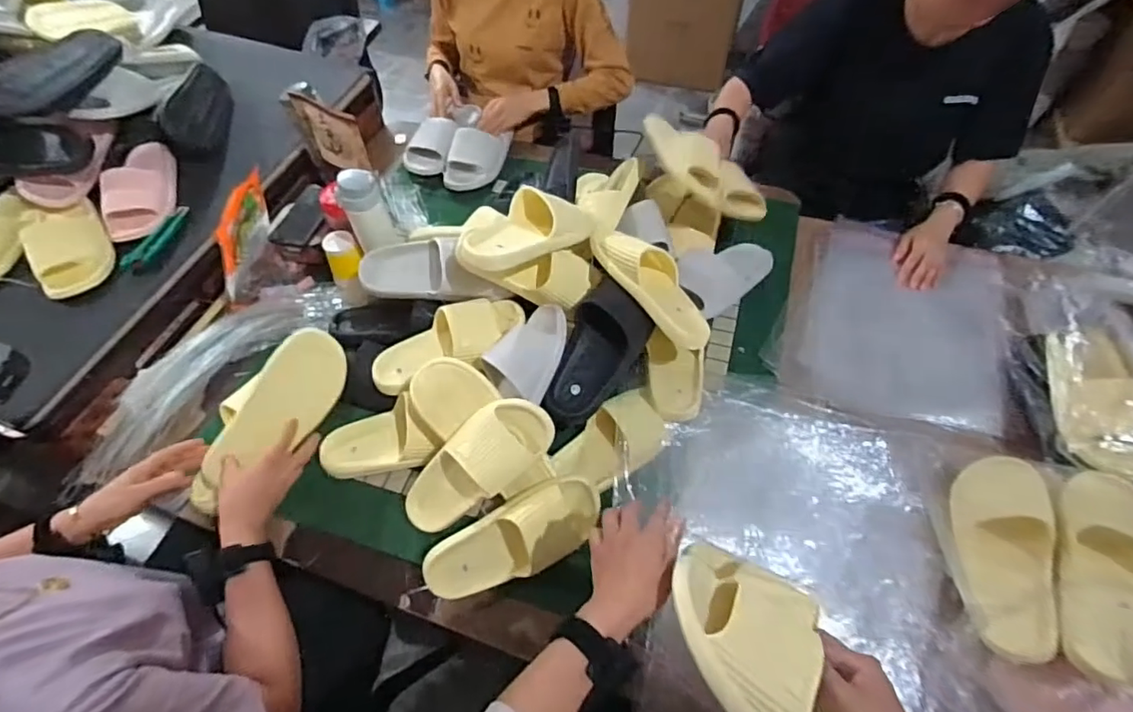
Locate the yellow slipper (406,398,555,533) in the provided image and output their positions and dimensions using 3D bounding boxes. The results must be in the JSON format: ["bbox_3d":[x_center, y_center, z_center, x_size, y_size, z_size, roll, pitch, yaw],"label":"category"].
[{"bbox_3d":[-0.124,0.151,0.764,0.239,0.071,0.098,-41,60,14],"label":"yellow slipper"}]

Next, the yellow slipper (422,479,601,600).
[{"bbox_3d":[-0.072,0.239,0.736,0.239,0.077,0.090,-29,60,2],"label":"yellow slipper"}]

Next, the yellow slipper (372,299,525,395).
[{"bbox_3d":[-0.187,-0.018,0.878,0.246,0.069,0.099,-24,59,3],"label":"yellow slipper"}]

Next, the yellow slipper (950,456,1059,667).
[{"bbox_3d":[0.540,0.237,0.701,0.093,0.078,0.249,15,59,10],"label":"yellow slipper"}]

